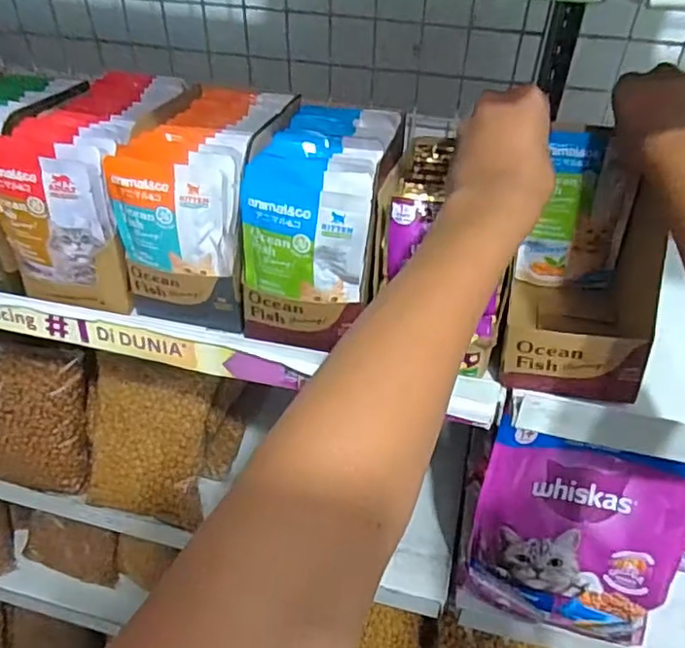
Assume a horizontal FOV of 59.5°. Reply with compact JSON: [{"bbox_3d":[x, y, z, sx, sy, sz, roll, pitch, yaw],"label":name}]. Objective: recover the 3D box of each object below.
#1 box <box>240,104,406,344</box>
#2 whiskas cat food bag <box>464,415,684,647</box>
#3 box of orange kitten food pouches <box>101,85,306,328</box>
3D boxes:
[{"bbox_3d":[-0.015,-0.089,0.513,0.105,0.130,0.178,10,37,10],"label":"box"},{"bbox_3d":[0.223,0.205,0.578,0.183,0.193,0.078,10,37,11],"label":"whiskas cat food bag"},{"bbox_3d":[-0.122,-0.117,0.543,0.123,0.159,0.189,9,37,9],"label":"box of orange kitten food pouches"}]

